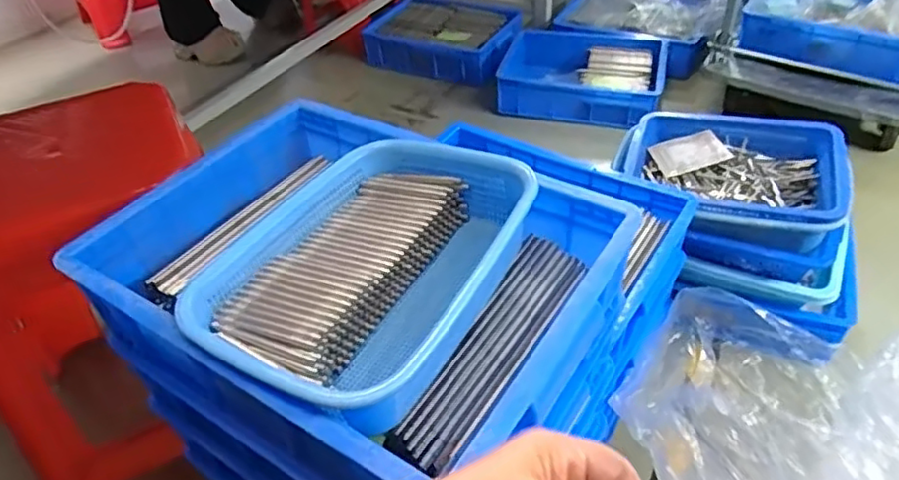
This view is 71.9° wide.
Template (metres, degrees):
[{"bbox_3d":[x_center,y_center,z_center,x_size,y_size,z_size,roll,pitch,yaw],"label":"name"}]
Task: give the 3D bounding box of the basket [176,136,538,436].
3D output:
[{"bbox_3d":[-0.064,0.023,0.523,0.206,0.077,0.288,19,47,25],"label":"basket"}]

